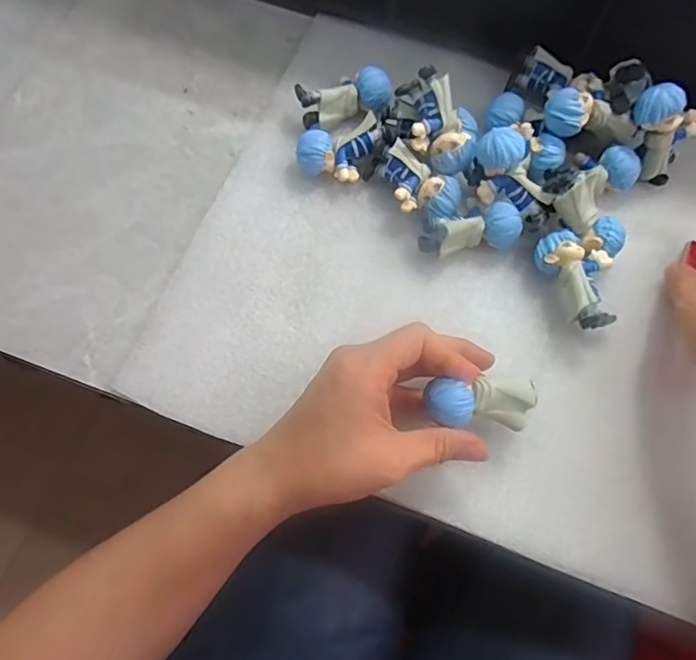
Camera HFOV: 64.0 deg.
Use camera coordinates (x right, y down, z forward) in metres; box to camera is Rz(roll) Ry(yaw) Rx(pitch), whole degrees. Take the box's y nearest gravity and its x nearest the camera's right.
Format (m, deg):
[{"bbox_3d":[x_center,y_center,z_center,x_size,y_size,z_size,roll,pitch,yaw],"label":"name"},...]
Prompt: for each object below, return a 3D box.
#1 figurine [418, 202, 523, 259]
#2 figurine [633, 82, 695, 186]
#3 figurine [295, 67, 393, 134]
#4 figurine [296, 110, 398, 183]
[{"bbox_3d":[0.075,-0.062,0.344,0.060,0.026,0.027,-9,71,-3],"label":"figurine"},{"bbox_3d":[0.198,-0.122,0.346,0.035,0.060,0.020,-20,47,8],"label":"figurine"},{"bbox_3d":[-0.001,-0.152,0.374,0.061,0.029,0.025,-14,72,-5],"label":"figurine"},{"bbox_3d":[-0.001,-0.113,0.362,0.063,0.027,0.032,-14,72,-5],"label":"figurine"}]

